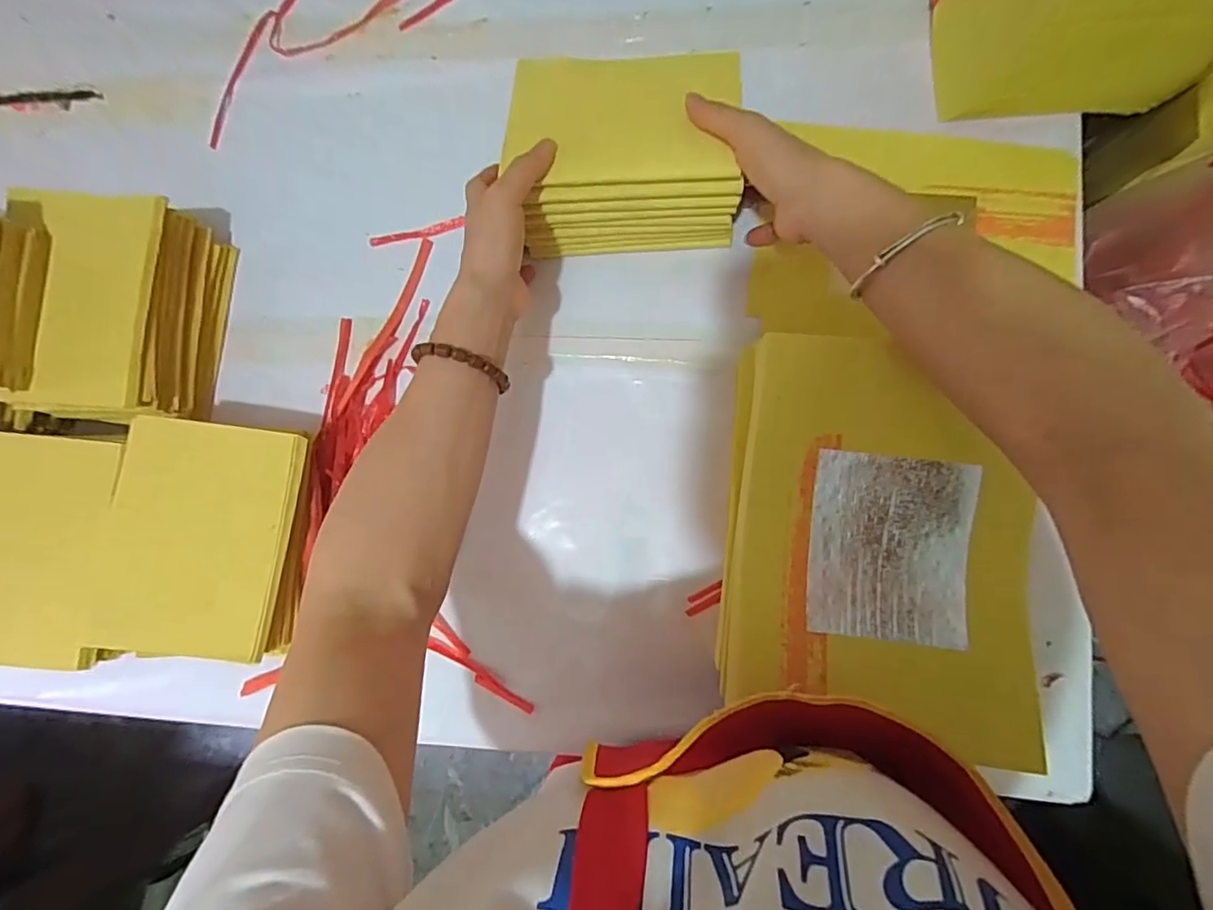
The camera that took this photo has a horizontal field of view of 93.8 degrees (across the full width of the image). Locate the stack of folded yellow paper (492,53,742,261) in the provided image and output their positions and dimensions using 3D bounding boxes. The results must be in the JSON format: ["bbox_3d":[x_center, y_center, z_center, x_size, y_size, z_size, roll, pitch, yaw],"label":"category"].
[{"bbox_3d":[0.013,-0.224,0.419,0.157,0.087,0.115,0,86,7],"label":"stack of folded yellow paper"}]

